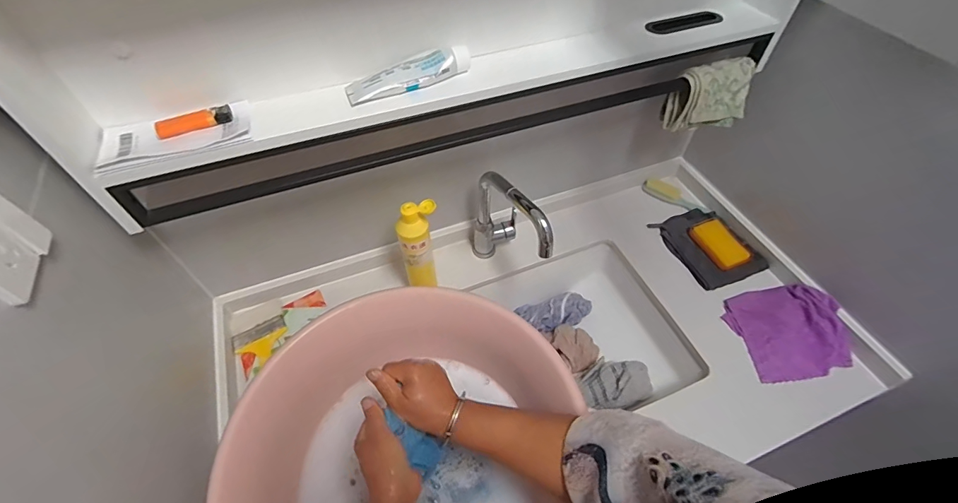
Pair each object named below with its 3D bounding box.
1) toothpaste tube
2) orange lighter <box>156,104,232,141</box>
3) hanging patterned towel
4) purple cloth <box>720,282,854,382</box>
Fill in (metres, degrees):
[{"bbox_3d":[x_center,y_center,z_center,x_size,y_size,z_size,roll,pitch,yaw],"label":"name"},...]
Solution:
[{"bbox_3d":[-0.090,-0.230,0.552,0.162,0.035,0.045,-17,55,-13],"label":"toothpaste tube"},{"bbox_3d":[-0.334,-0.151,0.501,0.081,0.016,0.029,-25,57,-18],"label":"orange lighter"},{"bbox_3d":[0.401,-0.263,0.733,0.132,0.099,0.069,-14,54,-11],"label":"hanging patterned towel"},{"bbox_3d":[0.550,0.135,0.759,0.163,0.053,0.169,-9,53,-7],"label":"purple cloth"}]

